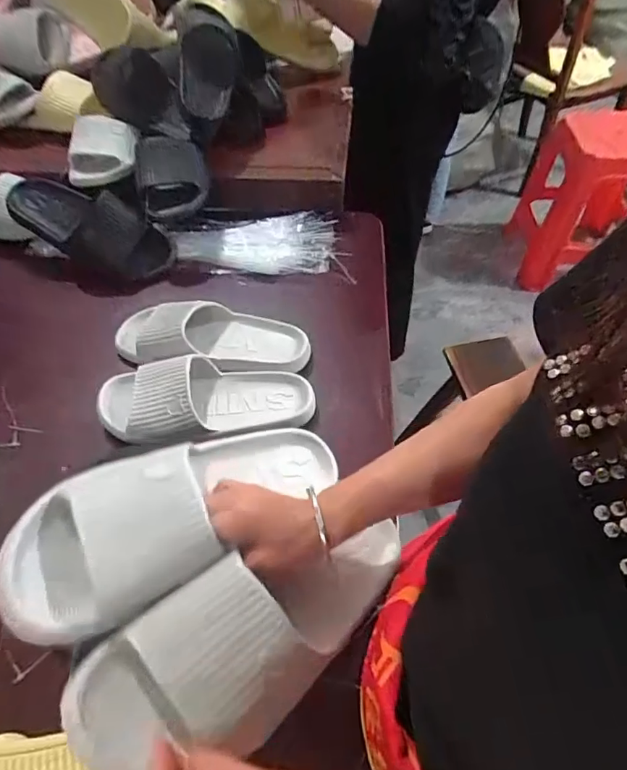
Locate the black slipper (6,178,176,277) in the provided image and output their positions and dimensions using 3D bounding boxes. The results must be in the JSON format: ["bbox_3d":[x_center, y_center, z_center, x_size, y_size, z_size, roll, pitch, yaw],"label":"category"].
[{"bbox_3d":[-0.355,-0.252,0.805,0.269,0.080,0.091,22,55,0],"label":"black slipper"}]

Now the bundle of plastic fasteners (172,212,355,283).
[{"bbox_3d":[-0.085,-0.229,0.825,0.274,0.033,0.114,-2,53,1],"label":"bundle of plastic fasteners"}]

